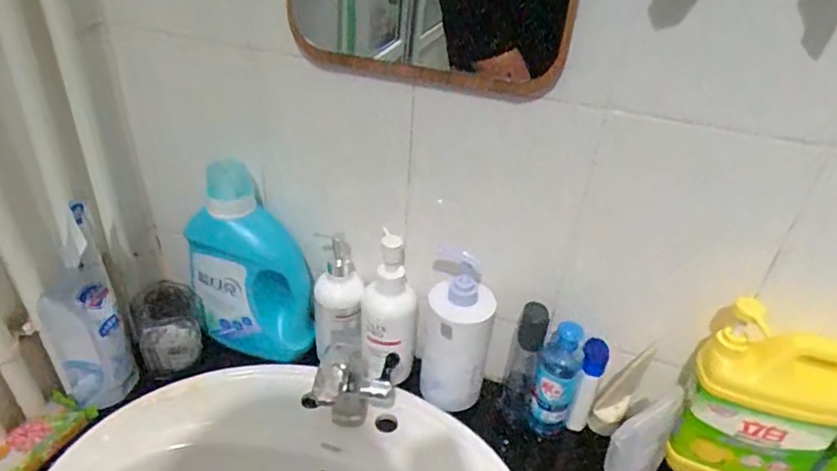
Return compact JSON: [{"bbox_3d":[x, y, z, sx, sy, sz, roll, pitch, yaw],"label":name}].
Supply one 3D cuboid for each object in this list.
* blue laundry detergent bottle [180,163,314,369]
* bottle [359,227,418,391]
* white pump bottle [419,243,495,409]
[{"bbox_3d":[-0.222,0.040,0.748,0.153,0.254,0.069,14,35,13],"label":"blue laundry detergent bottle"},{"bbox_3d":[-0.037,0.099,0.726,0.075,0.192,0.066,8,34,5],"label":"bottle"},{"bbox_3d":[0.050,0.120,0.730,0.094,0.186,0.103,5,34,1],"label":"white pump bottle"}]

